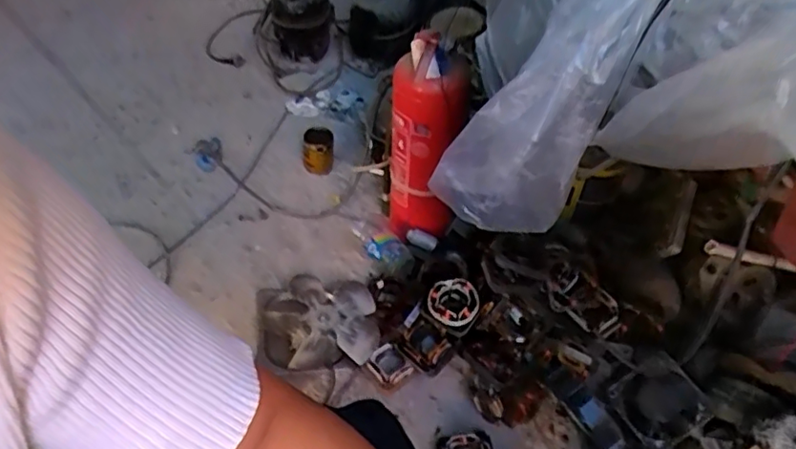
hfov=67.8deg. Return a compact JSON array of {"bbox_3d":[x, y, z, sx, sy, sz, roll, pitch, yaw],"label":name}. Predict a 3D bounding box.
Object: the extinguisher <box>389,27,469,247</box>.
[{"bbox_3d":[0.052,-0.151,1.076,0.130,0.410,0.152,5,45,2],"label":"extinguisher"}]

